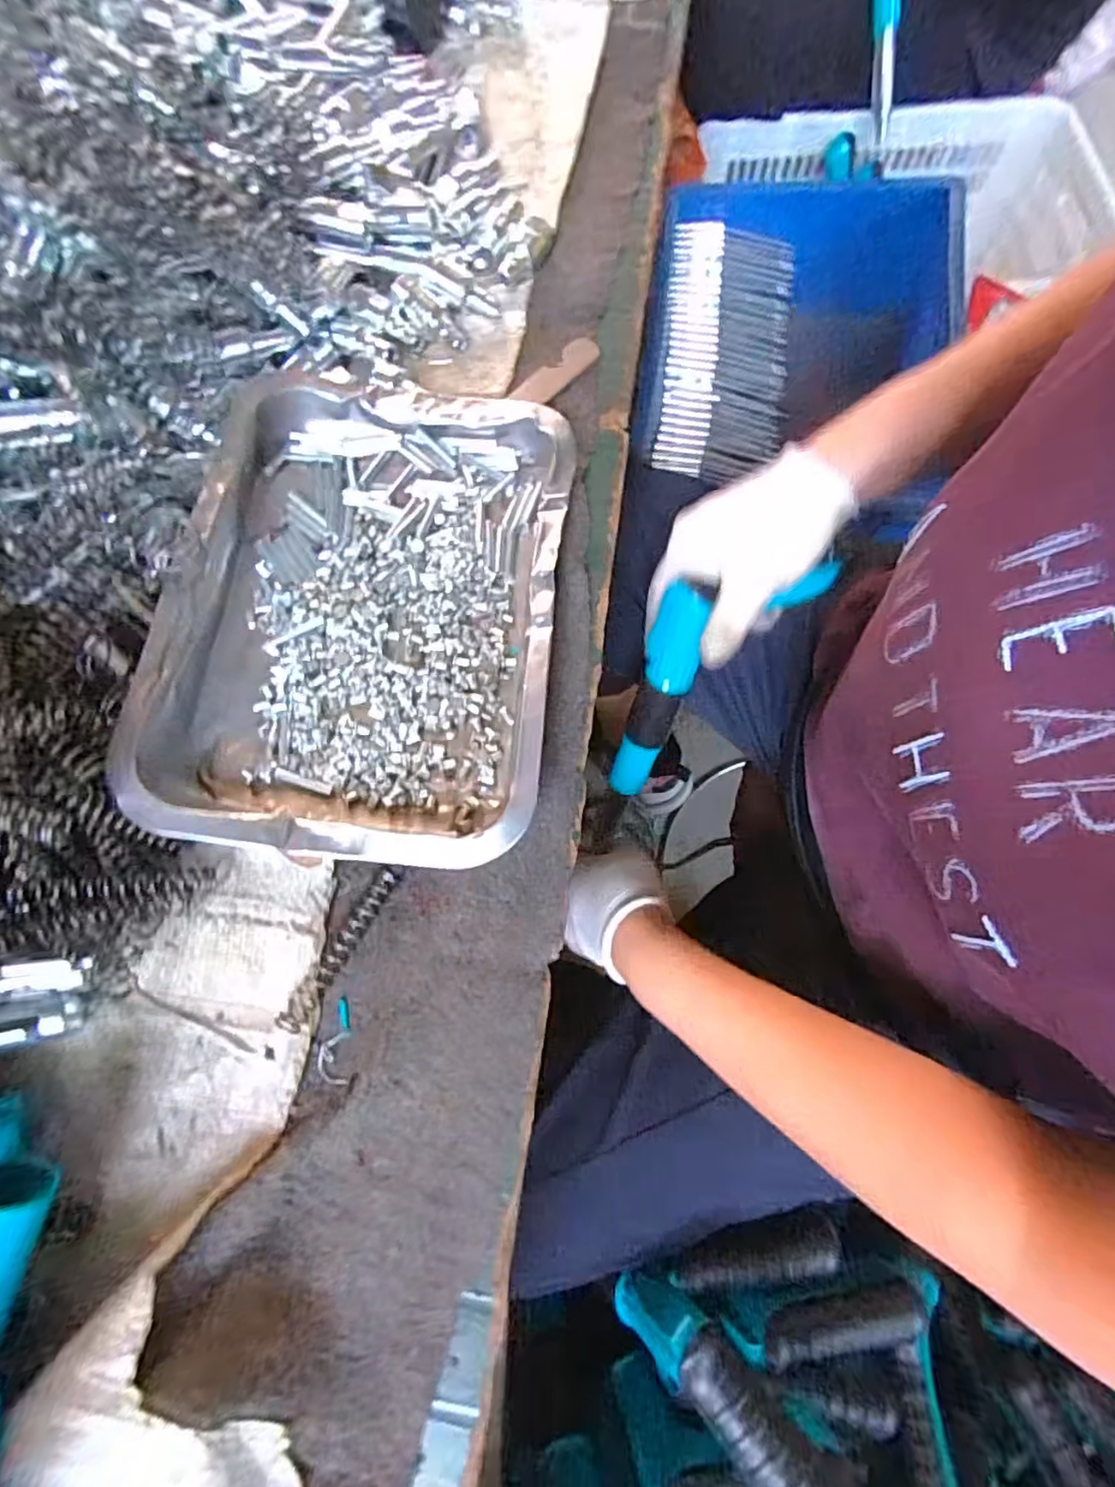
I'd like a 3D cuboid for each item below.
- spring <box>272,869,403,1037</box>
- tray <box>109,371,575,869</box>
[{"bbox_3d":[-0.095,0.090,0.276,0.010,0.010,0.080,31,76,9],"label":"spring"},{"bbox_3d":[-0.094,-0.073,0.313,0.183,0.035,0.252,5,73,2],"label":"tray"}]

